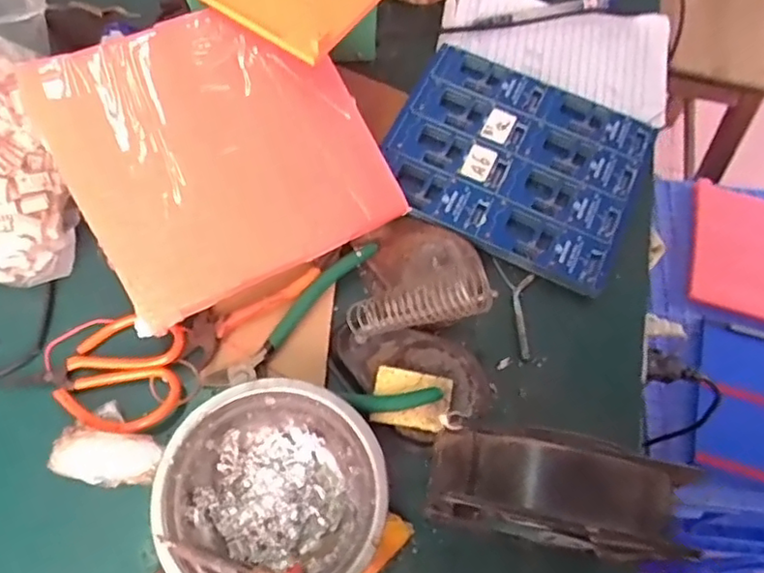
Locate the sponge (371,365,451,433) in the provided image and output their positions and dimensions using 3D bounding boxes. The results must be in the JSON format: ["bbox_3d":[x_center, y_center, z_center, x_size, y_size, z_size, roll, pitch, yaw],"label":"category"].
[{"bbox_3d":[0.019,0.072,0.397,0.048,0.011,0.035,9,66,1],"label":"sponge"}]

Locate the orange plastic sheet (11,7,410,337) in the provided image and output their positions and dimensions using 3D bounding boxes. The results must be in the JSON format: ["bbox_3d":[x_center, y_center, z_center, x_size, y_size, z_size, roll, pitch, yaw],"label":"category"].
[{"bbox_3d":[-0.106,-0.094,0.411,0.191,0.010,0.186,-27,84,-17],"label":"orange plastic sheet"}]

